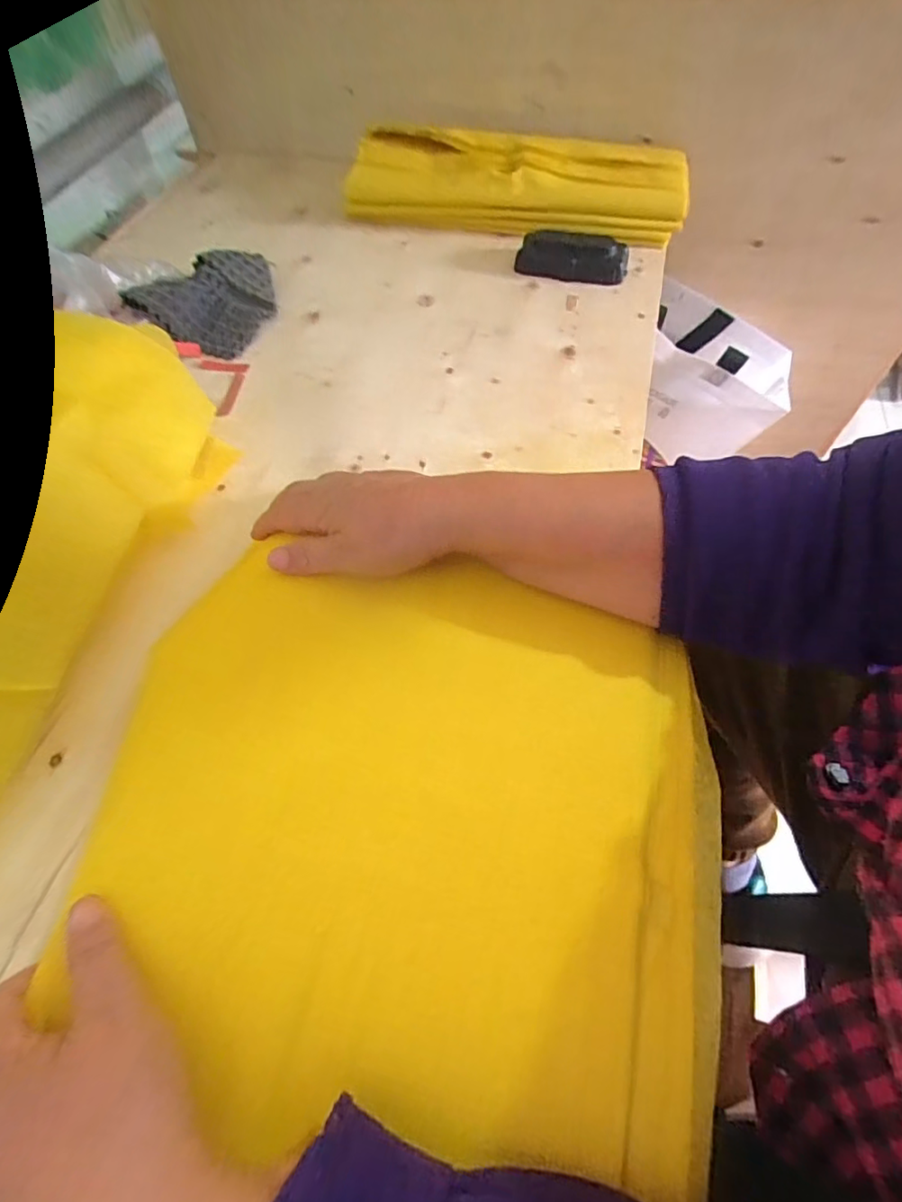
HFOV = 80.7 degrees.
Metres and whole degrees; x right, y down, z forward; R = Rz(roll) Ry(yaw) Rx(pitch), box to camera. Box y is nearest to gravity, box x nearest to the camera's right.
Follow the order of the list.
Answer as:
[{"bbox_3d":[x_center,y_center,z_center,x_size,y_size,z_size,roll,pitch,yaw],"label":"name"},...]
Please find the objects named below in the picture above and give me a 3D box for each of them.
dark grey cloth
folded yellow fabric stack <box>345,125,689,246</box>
[{"bbox_3d":[-0.227,-0.301,0.520,0.104,0.019,0.126,30,68,-11],"label":"dark grey cloth"},{"bbox_3d":[0.073,-0.471,0.595,0.369,0.049,0.140,10,61,10],"label":"folded yellow fabric stack"}]

